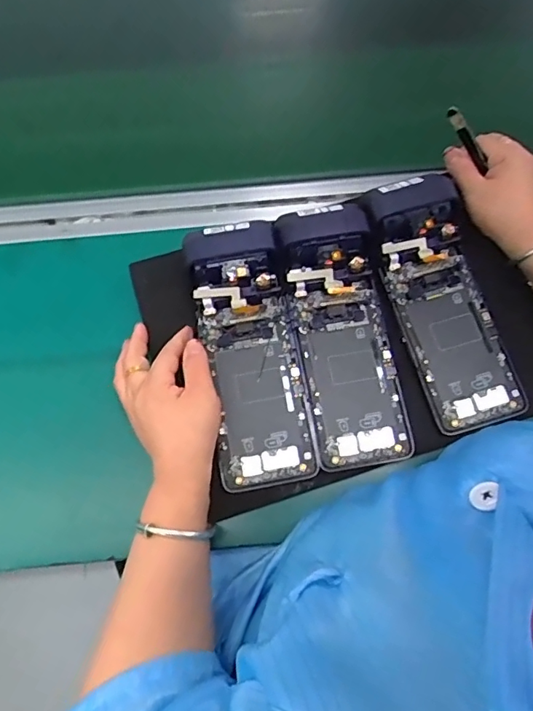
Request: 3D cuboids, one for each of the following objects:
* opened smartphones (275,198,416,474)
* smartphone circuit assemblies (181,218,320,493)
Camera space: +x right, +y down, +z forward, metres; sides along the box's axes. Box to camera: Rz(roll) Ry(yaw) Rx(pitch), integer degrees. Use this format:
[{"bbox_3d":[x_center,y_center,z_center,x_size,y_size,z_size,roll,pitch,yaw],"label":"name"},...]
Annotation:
[{"bbox_3d":[0.065,-0.022,0.443,0.079,0.044,0.225,-10,73,-3],"label":"opened smartphones"},{"bbox_3d":[-0.013,-0.002,0.445,0.084,0.029,0.222,-11,84,-3],"label":"smartphone circuit assemblies"}]

